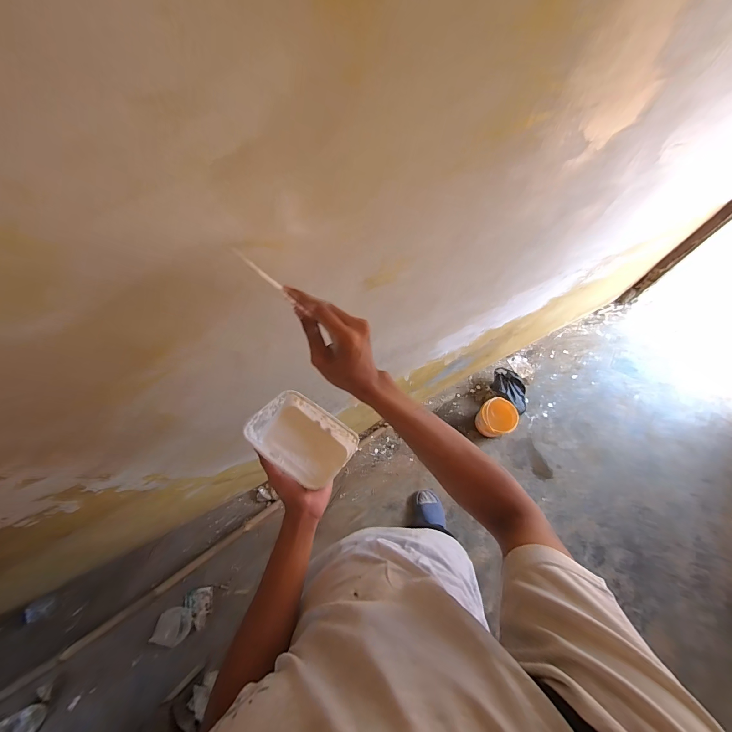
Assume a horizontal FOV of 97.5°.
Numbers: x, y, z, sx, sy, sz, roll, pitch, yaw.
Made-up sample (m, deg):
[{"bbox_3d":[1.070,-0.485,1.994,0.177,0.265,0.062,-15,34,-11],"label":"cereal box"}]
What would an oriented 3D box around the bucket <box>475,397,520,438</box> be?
[{"bbox_3d":[0.608,0.239,1.502,0.165,0.171,0.157,-1,70,3],"label":"bucket"}]

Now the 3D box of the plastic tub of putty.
[{"bbox_3d":[-0.107,0.122,0.544,0.164,0.045,0.115,32,76,12],"label":"plastic tub of putty"}]

